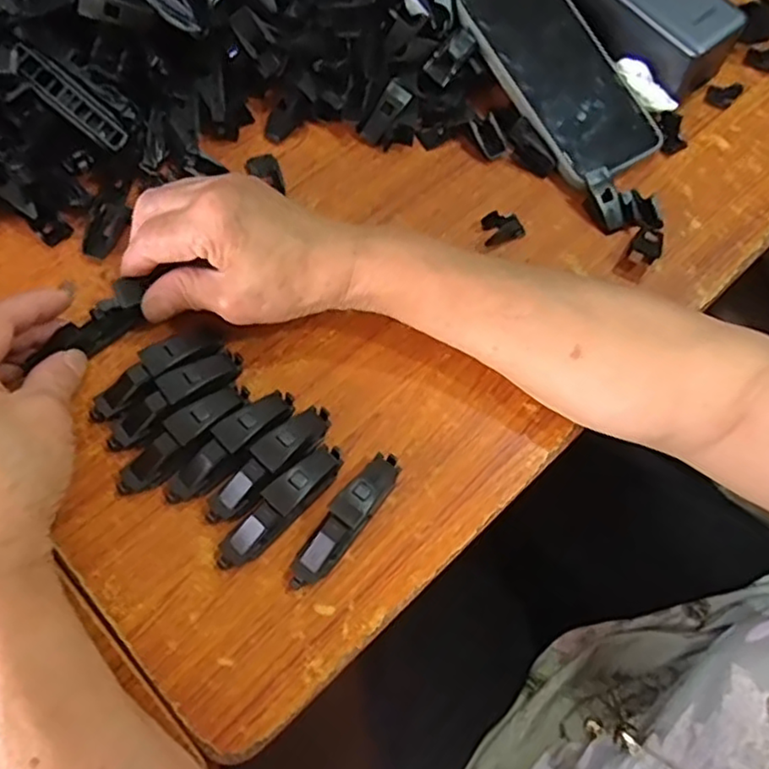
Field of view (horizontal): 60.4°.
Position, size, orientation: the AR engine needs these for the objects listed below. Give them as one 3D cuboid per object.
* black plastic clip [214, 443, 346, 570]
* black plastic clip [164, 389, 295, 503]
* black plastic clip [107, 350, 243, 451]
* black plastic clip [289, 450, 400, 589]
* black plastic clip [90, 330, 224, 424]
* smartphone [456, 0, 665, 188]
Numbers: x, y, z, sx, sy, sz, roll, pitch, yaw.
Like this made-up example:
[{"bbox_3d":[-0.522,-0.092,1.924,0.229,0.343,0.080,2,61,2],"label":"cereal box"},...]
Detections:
[{"bbox_3d":[-0.052,0.062,0.338,0.020,0.021,0.079,42,72,14],"label":"black plastic clip"},{"bbox_3d":[-0.080,0.033,0.349,0.024,0.025,0.080,38,72,12],"label":"black plastic clip"},{"bbox_3d":[-0.114,0.007,0.359,0.080,0.024,0.021,-41,75,-16],"label":"black plastic clip"},{"bbox_3d":[-0.019,0.069,0.338,0.019,0.023,0.079,36,71,12],"label":"black plastic clip"},{"bbox_3d":[-0.125,-0.006,0.363,0.079,0.023,0.021,-36,73,-15],"label":"black plastic clip"},{"bbox_3d":[0.119,-0.214,0.446,0.081,0.013,0.160,-30,86,-18],"label":"smartphone"}]

